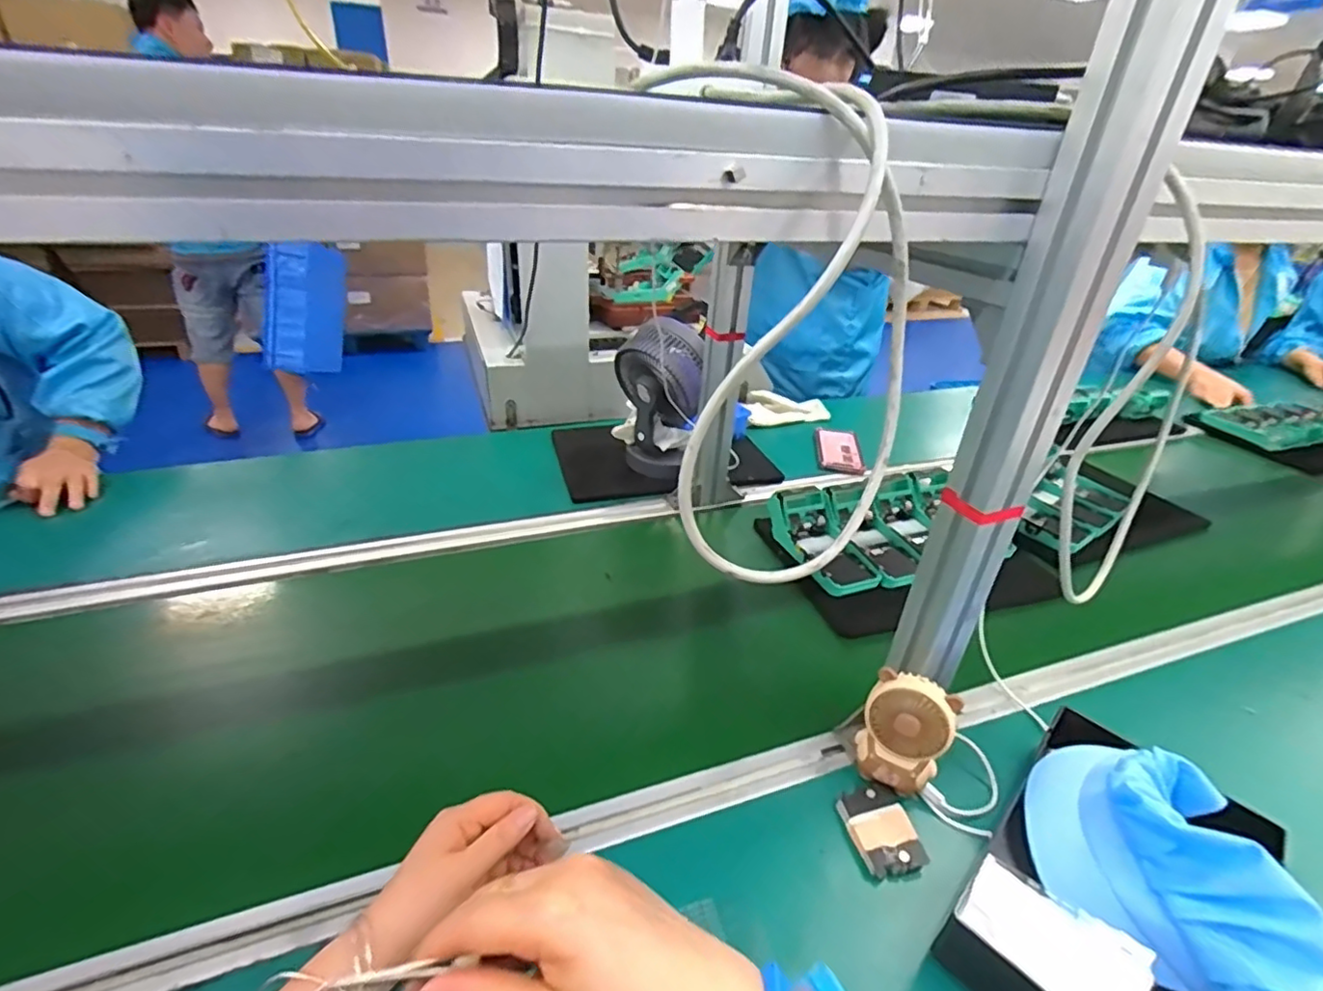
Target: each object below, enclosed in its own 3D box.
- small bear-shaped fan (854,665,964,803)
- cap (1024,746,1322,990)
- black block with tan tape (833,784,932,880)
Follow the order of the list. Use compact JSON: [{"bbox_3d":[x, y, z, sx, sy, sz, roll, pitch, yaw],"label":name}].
[{"bbox_3d":[0.202,0.208,0.517,0.068,0.112,0.043,23,35,29],"label":"small bear-shaped fan"},{"bbox_3d":[0.367,0.265,0.450,0.142,0.092,0.175,-18,37,-32],"label":"cap"},{"bbox_3d":[0.180,0.274,0.501,0.053,0.017,0.069,-8,32,-19],"label":"black block with tan tape"}]

